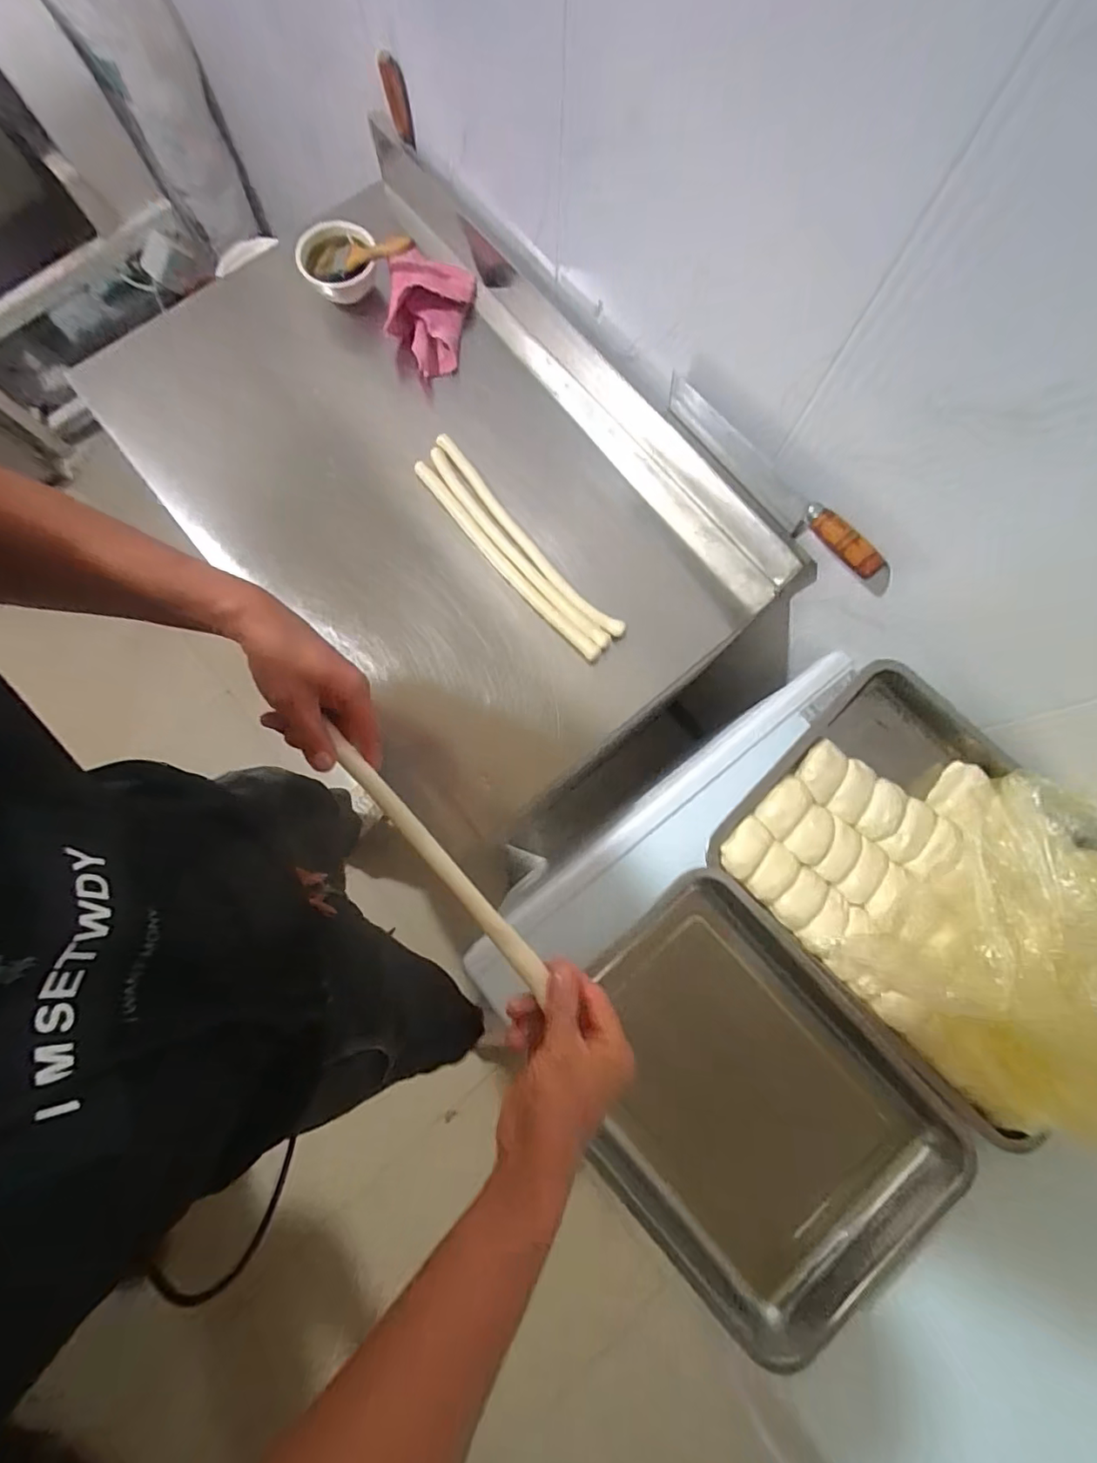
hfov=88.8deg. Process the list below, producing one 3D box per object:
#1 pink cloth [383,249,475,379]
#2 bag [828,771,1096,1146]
[{"bbox_3d":[-0.180,-0.610,0.827,0.120,0.071,0.174,4,79,0],"label":"pink cloth"},{"bbox_3d":[0.483,0.225,0.541,0.271,0.088,0.255,-40,82,-8],"label":"bag"}]

